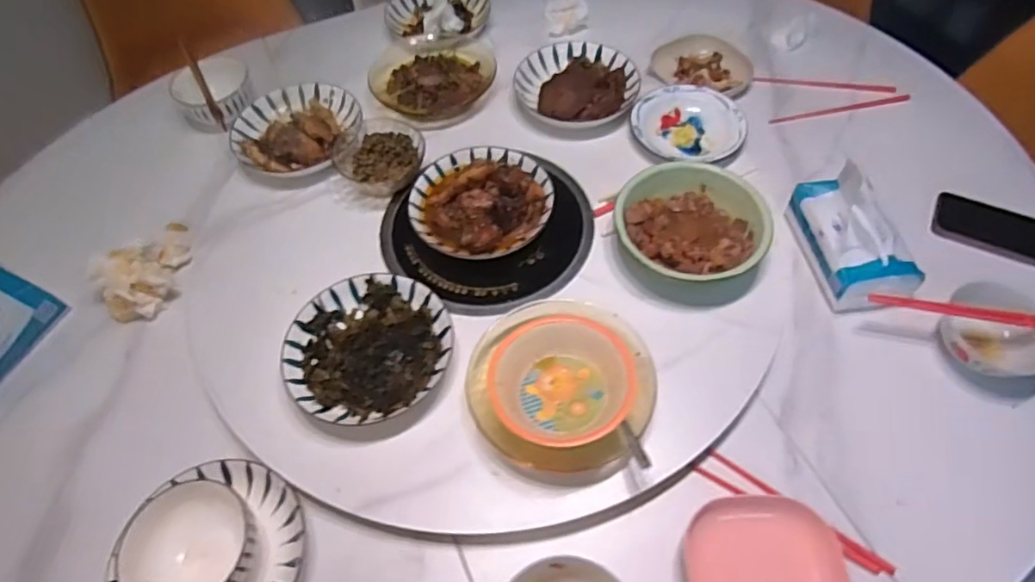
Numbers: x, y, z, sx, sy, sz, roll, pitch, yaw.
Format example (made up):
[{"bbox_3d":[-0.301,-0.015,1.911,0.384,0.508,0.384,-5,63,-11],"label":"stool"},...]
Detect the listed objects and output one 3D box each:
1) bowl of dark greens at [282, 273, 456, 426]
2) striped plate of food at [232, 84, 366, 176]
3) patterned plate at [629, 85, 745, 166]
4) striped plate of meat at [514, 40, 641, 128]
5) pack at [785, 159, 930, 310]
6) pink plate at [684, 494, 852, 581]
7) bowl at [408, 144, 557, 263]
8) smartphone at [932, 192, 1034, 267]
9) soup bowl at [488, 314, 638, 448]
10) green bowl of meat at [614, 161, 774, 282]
[{"bbox_3d":[-0.159,0.065,0.654,0.173,0.041,0.168,-1,57,2],"label":"bowl of dark greens"},{"bbox_3d":[-0.311,-0.236,0.843,0.173,0.034,0.179,-1,57,2],"label":"striped plate of food"},{"bbox_3d":[0.238,-0.231,0.835,0.147,0.025,0.155,-1,58,1],"label":"patterned plate"},{"bbox_3d":[0.088,-0.311,0.876,0.175,0.037,0.173,1,57,3],"label":"striped plate of meat"},{"bbox_3d":[0.399,-0.068,0.715,0.091,0.099,0.169,-12,58,-7],"label":"pack"},{"bbox_3d":[0.225,0.255,0.542,0.135,0.029,0.127,-7,57,-4],"label":"pink plate"},{"bbox_3d":[-0.046,-0.115,0.752,0.176,0.049,0.173,-18,58,-9],"label":"bowl"},{"bbox_3d":[0.619,-0.075,0.764,0.155,0.014,0.072,21,72,16],"label":"smartphone"},{"bbox_3d":[0.041,0.088,0.579,0.136,0.049,0.126,-1,57,2],"label":"soup bowl"},{"bbox_3d":[0.204,-0.078,0.713,0.170,0.057,0.165,-1,57,2],"label":"green bowl of meat"}]

